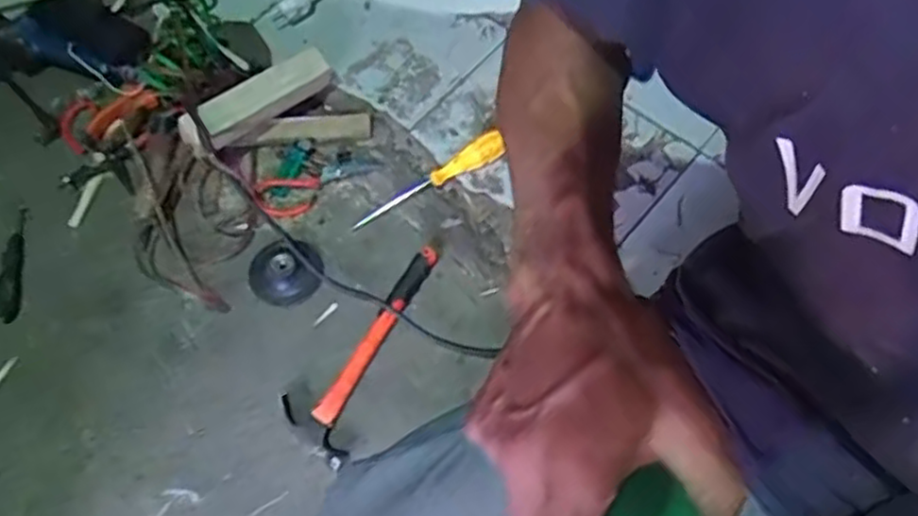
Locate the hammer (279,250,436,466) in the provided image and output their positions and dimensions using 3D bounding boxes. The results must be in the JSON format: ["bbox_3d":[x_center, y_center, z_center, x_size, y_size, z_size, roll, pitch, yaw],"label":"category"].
[{"bbox_3d":[-0.107,0.091,0.786,0.091,0.025,0.266,23,68,12],"label":"hammer"}]

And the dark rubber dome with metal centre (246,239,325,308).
[{"bbox_3d":[-0.201,0.012,0.808,0.081,0.029,0.083,-31,68,-11],"label":"dark rubber dome with metal centre"}]

